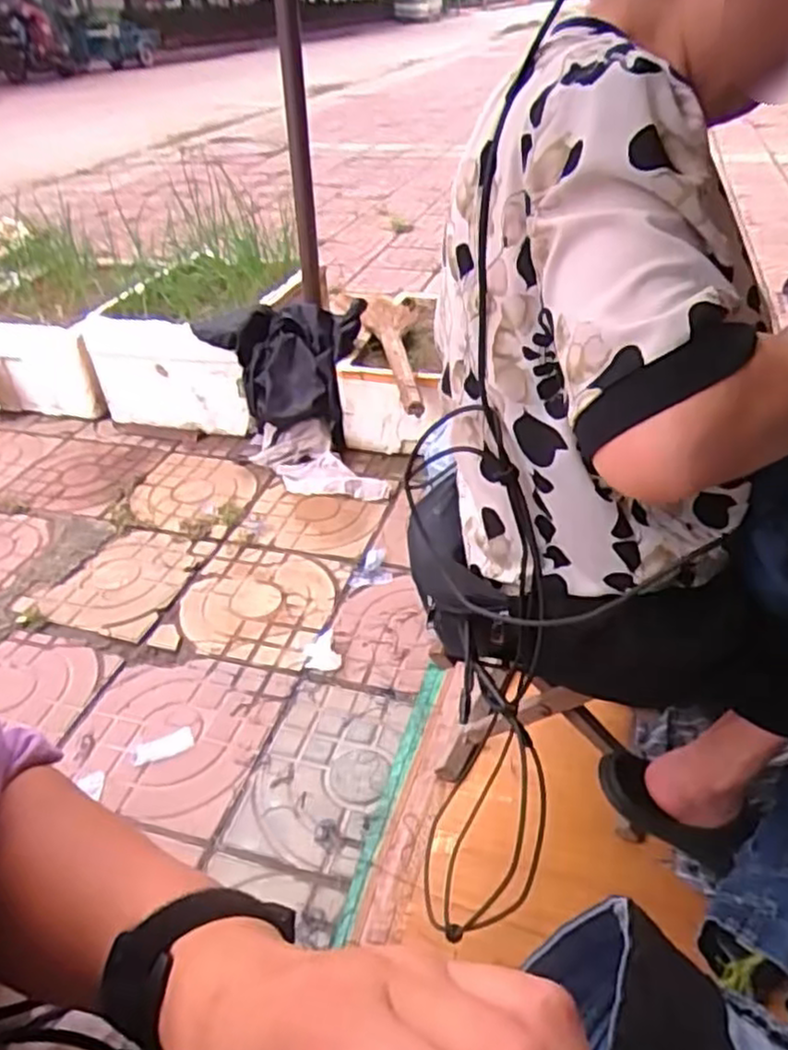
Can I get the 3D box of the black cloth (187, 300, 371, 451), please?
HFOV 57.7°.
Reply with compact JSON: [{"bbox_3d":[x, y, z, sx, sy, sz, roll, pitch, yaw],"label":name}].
[{"bbox_3d":[-0.287,-0.379,1.784,0.385,0.273,0.239,6,34,12],"label":"black cloth"}]

